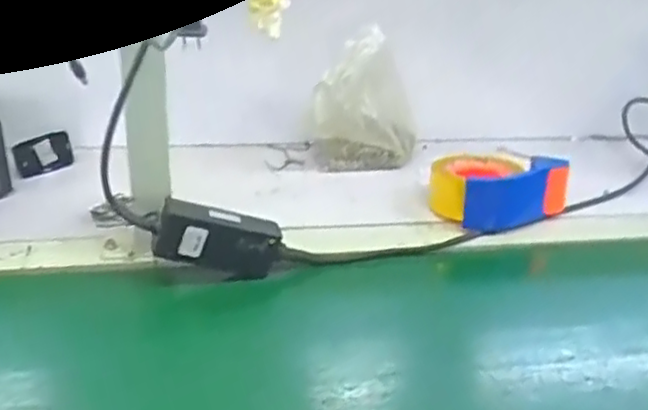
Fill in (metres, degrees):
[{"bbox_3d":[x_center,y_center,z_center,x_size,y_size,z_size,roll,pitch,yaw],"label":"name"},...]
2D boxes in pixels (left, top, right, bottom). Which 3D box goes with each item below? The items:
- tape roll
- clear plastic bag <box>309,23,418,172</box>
[{"bbox_3d":[0.197,-0.019,0.808,0.142,0.074,0.099,-6,31,-19],"label":"tape roll"},{"bbox_3d":[0.053,-0.127,0.873,0.146,0.160,0.075,2,29,-6],"label":"clear plastic bag"}]

